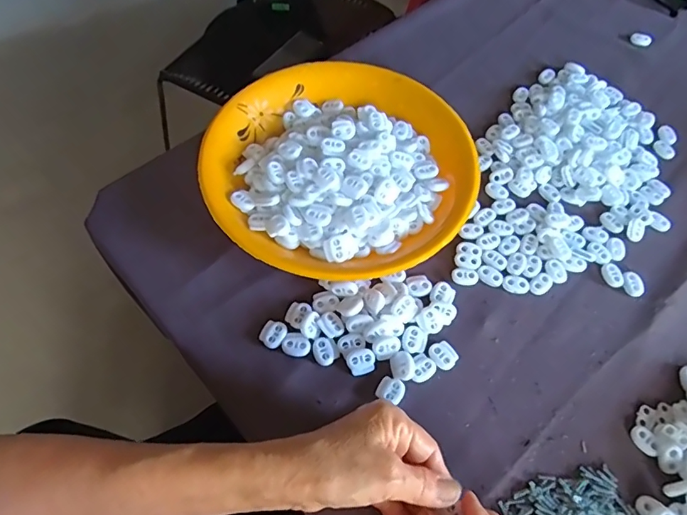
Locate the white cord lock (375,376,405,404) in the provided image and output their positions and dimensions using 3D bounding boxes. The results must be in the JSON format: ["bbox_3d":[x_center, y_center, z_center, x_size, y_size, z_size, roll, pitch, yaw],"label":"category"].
[{"bbox_3d":[0.036,0.100,0.359,0.020,0.004,0.018,24,63,11],"label":"white cord lock"}]

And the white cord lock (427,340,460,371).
[{"bbox_3d":[0.079,0.076,0.376,0.021,0.004,0.021,-39,69,-21],"label":"white cord lock"}]

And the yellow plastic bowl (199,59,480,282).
[{"bbox_3d":[-0.001,-0.085,0.436,0.230,0.039,0.233,1,61,-2],"label":"yellow plastic bowl"}]

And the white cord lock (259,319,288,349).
[{"bbox_3d":[-0.055,0.060,0.378,0.019,0.004,0.021,30,64,13],"label":"white cord lock"}]

